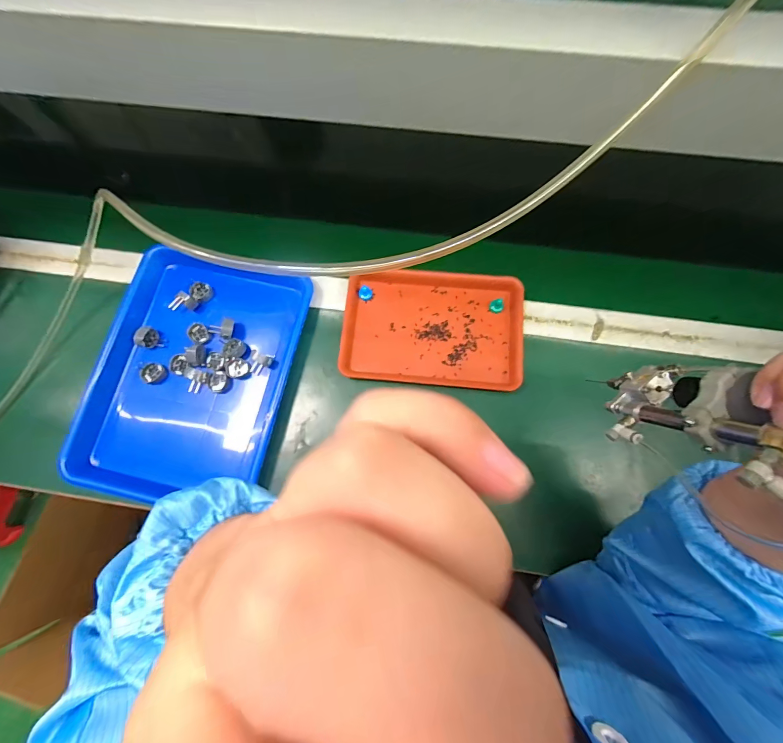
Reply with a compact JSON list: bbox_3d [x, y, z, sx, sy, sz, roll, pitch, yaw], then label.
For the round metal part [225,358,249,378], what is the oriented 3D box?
[{"bbox_3d":[-0.205,-0.005,0.462,0.028,0.011,0.023,-11,77,-1],"label":"round metal part"}]

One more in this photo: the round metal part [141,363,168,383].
[{"bbox_3d":[-0.317,0.003,0.463,0.028,0.011,0.027,0,77,1],"label":"round metal part"}]

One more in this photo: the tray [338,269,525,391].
[{"bbox_3d":[0.055,-0.063,0.468,0.232,0.025,0.160,6,77,2],"label":"tray"}]

